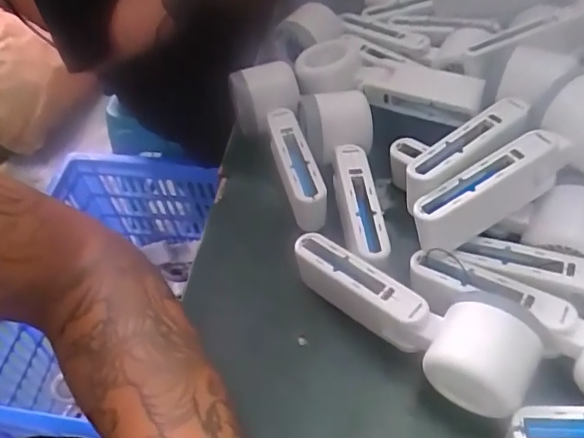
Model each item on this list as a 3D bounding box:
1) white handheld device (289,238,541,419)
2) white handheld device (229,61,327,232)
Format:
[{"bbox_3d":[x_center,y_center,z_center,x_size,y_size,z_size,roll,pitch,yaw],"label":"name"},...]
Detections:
[{"bbox_3d":[0.078,0.057,0.365,0.165,0.052,0.060,35,62,28],"label":"white handheld device"},{"bbox_3d":[-0.010,-0.062,0.458,0.054,0.043,0.165,-14,51,-6],"label":"white handheld device"}]

